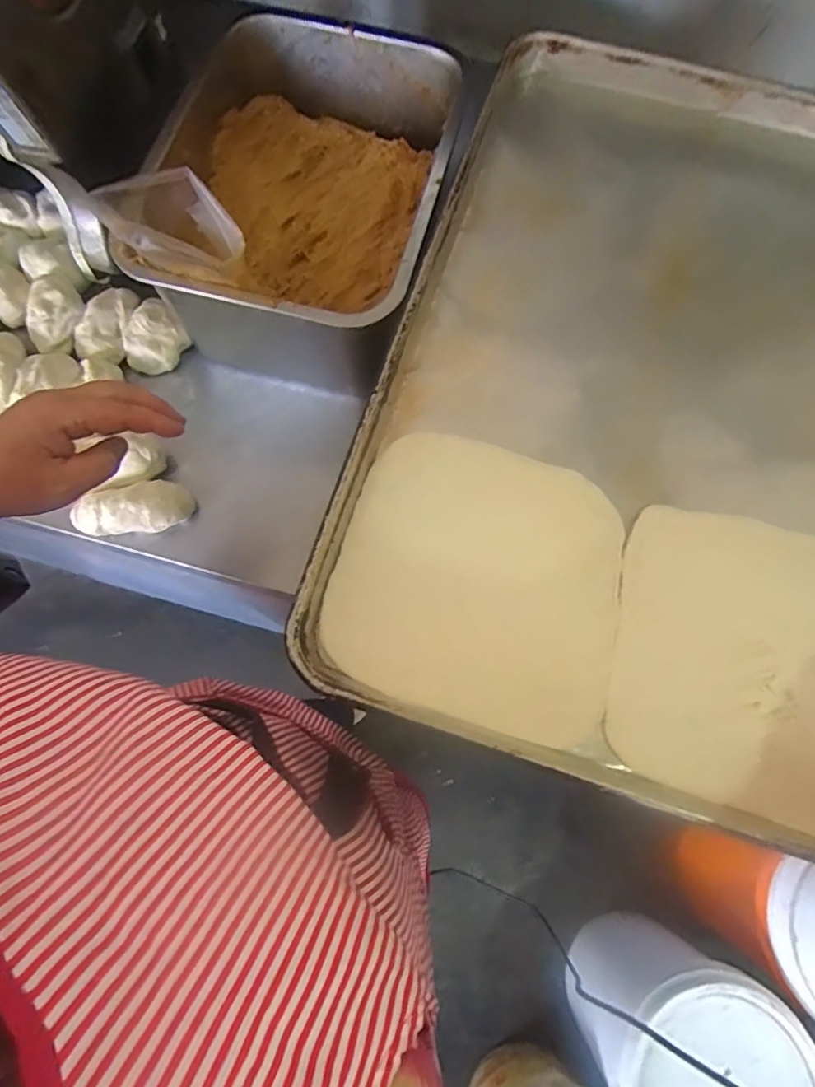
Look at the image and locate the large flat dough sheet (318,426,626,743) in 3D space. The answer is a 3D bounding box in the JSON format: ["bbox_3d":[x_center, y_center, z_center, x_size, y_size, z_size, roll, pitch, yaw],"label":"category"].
[{"bbox_3d":[0.048,0.021,0.366,0.183,0.012,0.184,15,73,3],"label":"large flat dough sheet"}]

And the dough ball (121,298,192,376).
[{"bbox_3d":[-0.279,-0.224,0.589,0.067,0.029,0.070,0,73,-1],"label":"dough ball"}]

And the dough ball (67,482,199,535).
[{"bbox_3d":[-0.275,-0.028,0.538,0.120,0.051,0.046,-15,74,-6],"label":"dough ball"}]

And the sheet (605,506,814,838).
[{"bbox_3d":[0.230,0.075,0.353,0.188,0.013,0.189,12,73,2],"label":"sheet"}]

